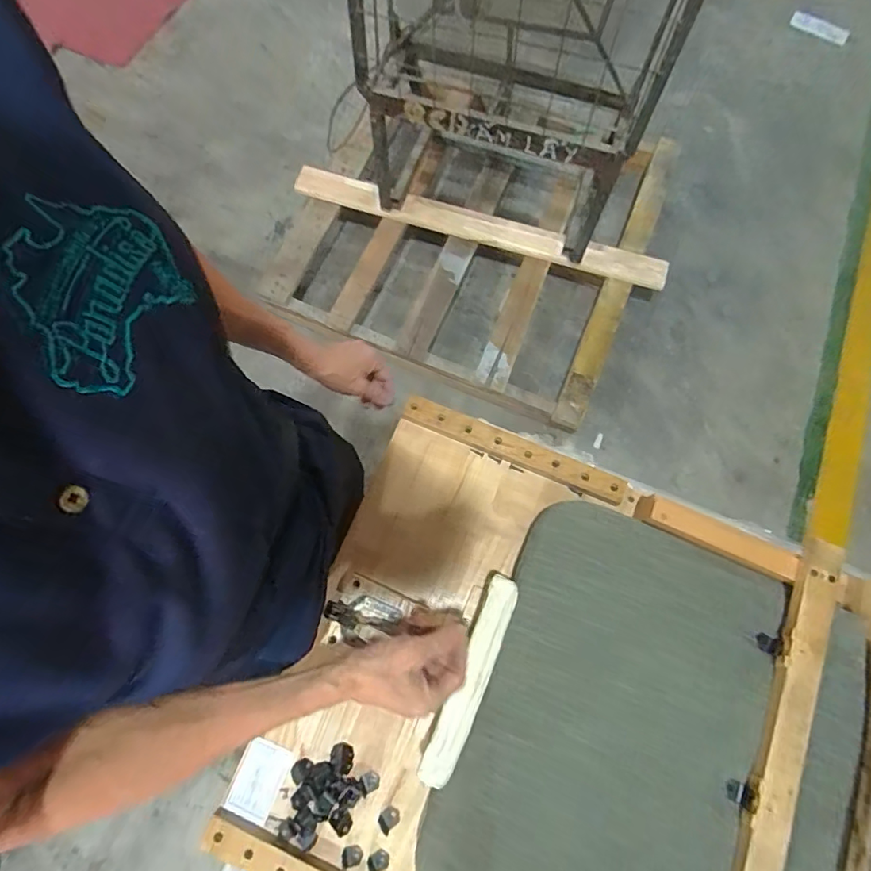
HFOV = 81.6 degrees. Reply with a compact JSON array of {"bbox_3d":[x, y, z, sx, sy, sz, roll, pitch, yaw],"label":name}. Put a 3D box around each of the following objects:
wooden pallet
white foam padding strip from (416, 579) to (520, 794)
[{"bbox_3d":[0.117,-0.609,1.547,0.976,0.153,0.924,23,75,6],"label":"wooden pallet"},{"bbox_3d":[0.038,0.250,0.521,0.034,0.009,0.208,23,75,6],"label":"white foam padding strip"}]

